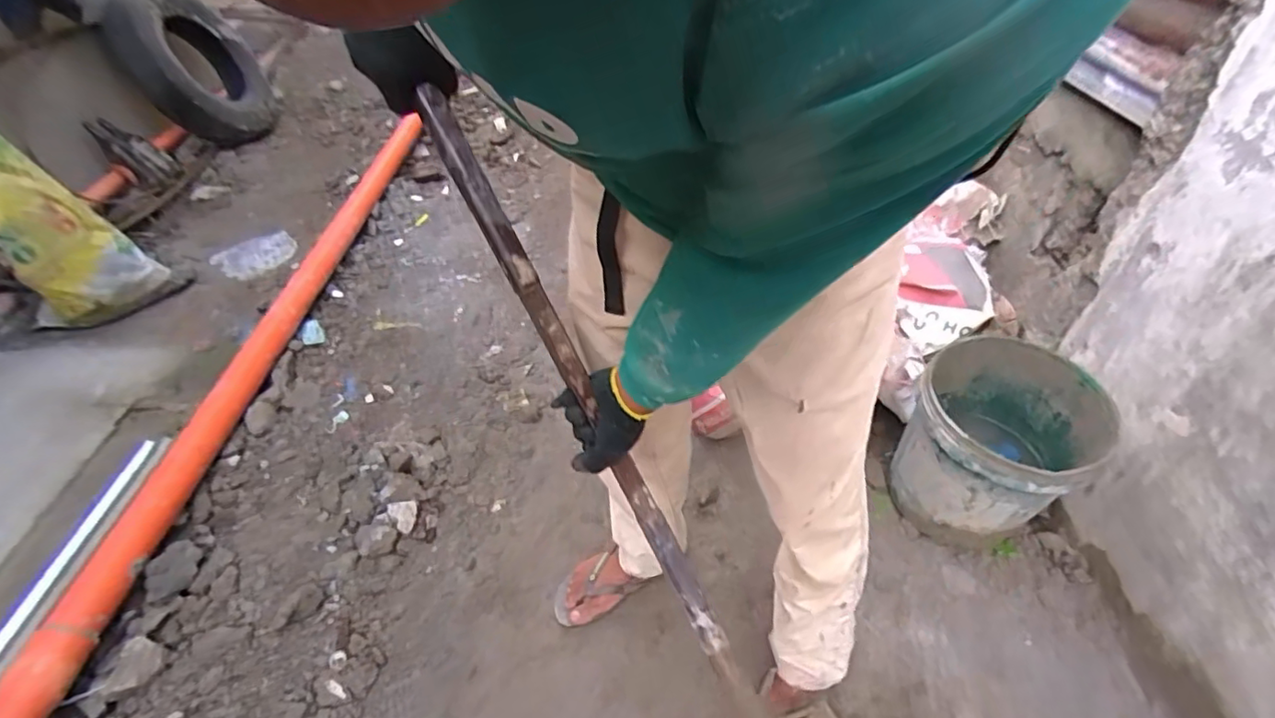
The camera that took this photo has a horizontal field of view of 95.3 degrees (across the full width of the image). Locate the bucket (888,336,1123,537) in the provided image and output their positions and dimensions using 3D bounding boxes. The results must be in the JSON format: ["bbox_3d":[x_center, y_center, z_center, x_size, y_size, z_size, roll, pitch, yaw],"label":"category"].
[{"bbox_3d":[0.673,0.176,1.124,0.287,0.307,0.333,32,55,31],"label":"bucket"}]

